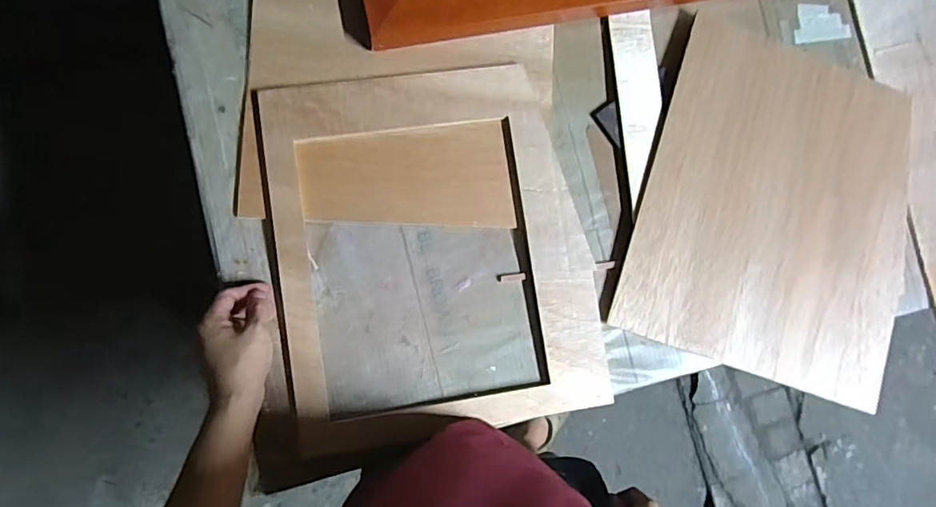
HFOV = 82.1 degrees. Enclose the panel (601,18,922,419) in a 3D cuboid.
[{"bbox_3d":[0.385,-0.057,0.658,0.340,0.014,0.407,19,83,-3],"label":"panel"}]

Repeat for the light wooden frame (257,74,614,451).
[{"bbox_3d":[-0.036,-0.004,0.609,0.353,0.019,0.409,-8,85,-6],"label":"light wooden frame"}]

